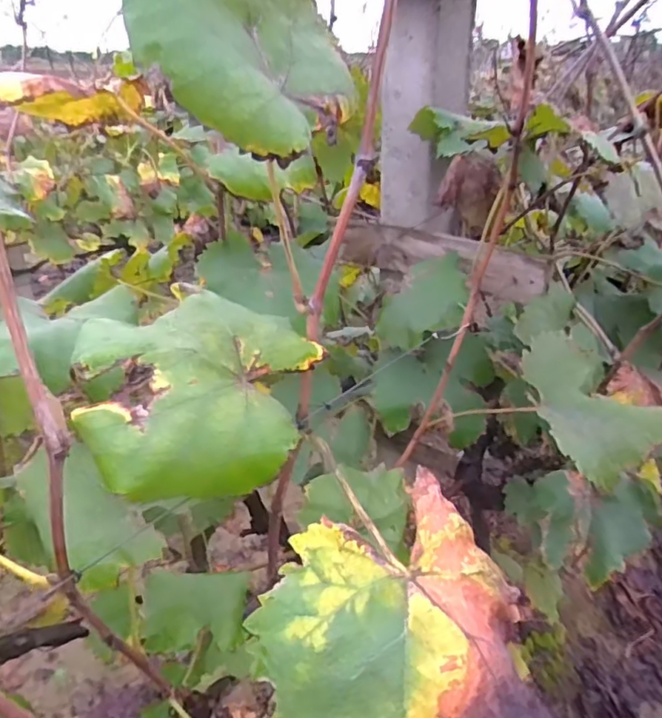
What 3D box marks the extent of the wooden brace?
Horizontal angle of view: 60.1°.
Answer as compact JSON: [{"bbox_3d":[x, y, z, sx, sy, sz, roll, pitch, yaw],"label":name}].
[{"bbox_3d":[0.147,-0.157,0.885,0.054,0.069,0.373,-23,35,-34],"label":"wooden brace"}]

